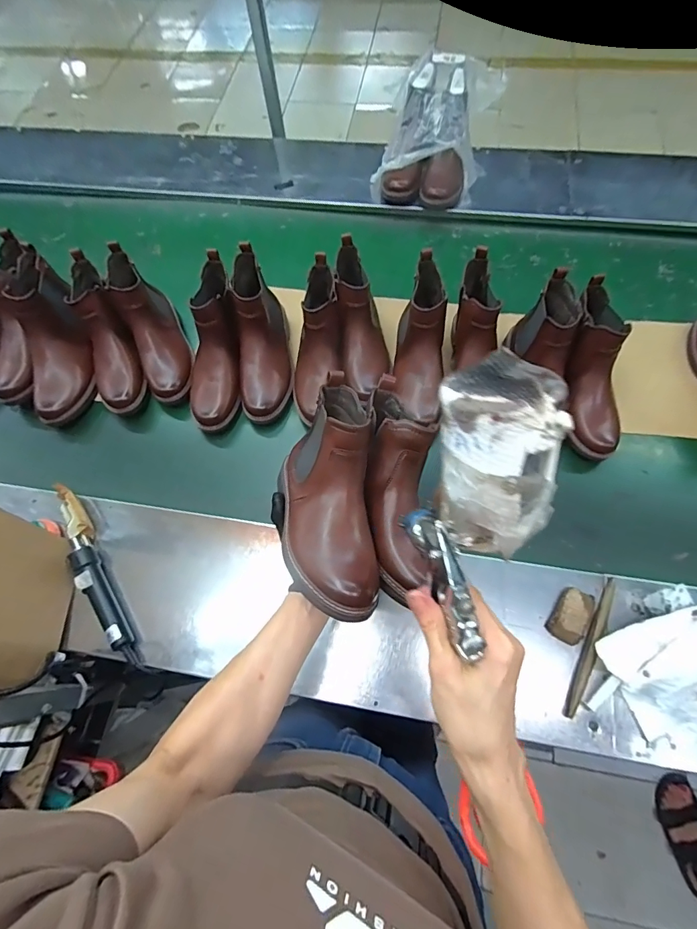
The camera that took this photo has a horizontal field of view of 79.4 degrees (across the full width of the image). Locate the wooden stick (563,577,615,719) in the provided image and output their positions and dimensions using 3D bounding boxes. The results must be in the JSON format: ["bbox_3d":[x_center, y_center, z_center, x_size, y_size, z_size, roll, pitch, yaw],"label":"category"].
[{"bbox_3d":[0.332,0.244,0.571,0.019,0.018,0.194,27,71,13],"label":"wooden stick"}]

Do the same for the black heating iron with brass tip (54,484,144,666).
[{"bbox_3d":[-0.392,0.164,0.646,0.039,0.043,0.301,-30,69,-9],"label":"black heating iron with brass tip"}]

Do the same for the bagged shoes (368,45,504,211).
[{"bbox_3d":[0.182,-0.702,0.913,0.216,0.200,0.233,20,70,11],"label":"bagged shoes"}]

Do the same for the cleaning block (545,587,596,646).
[{"bbox_3d":[0.312,0.210,0.587,0.045,0.018,0.075,33,73,15],"label":"cleaning block"}]

